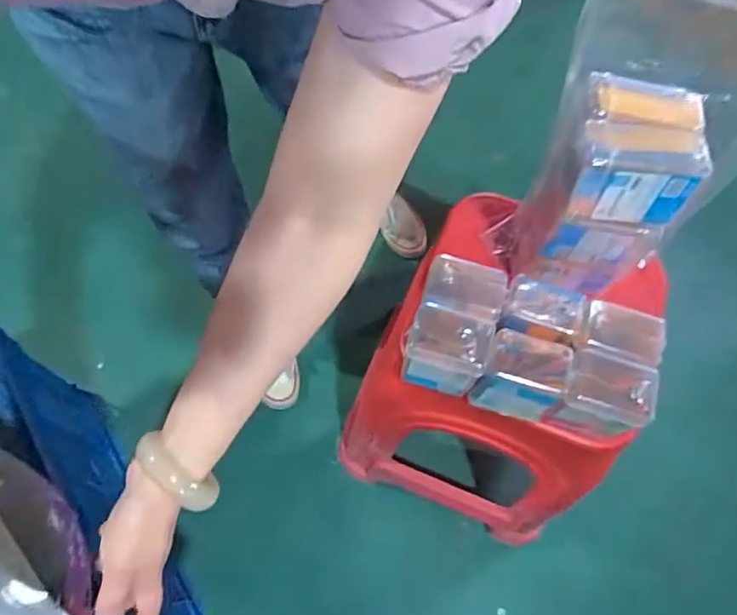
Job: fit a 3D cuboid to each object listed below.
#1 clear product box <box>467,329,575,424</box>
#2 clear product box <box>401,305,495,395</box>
[{"bbox_3d":[0.151,0.069,0.559,0.077,0.080,0.057,17,65,6],"label":"clear product box"},{"bbox_3d":[0.077,0.045,0.561,0.077,0.092,0.055,18,65,6],"label":"clear product box"}]

